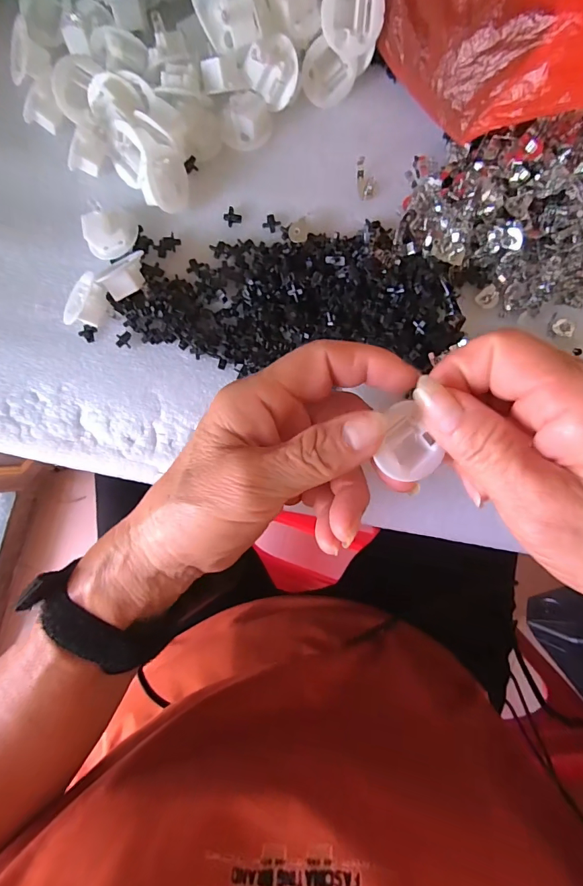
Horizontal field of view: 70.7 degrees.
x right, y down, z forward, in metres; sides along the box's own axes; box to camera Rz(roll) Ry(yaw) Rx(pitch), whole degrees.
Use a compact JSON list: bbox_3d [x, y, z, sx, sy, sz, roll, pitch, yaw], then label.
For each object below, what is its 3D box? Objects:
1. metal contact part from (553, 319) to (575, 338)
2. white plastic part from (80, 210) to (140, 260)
[{"bbox_3d":[0.160,-0.068,0.241,0.012,0.004,0.009,21,89,2],"label":"metal contact part"},{"bbox_3d":[-0.107,-0.124,0.245,0.030,0.016,0.024,-25,88,1],"label":"white plastic part"}]

